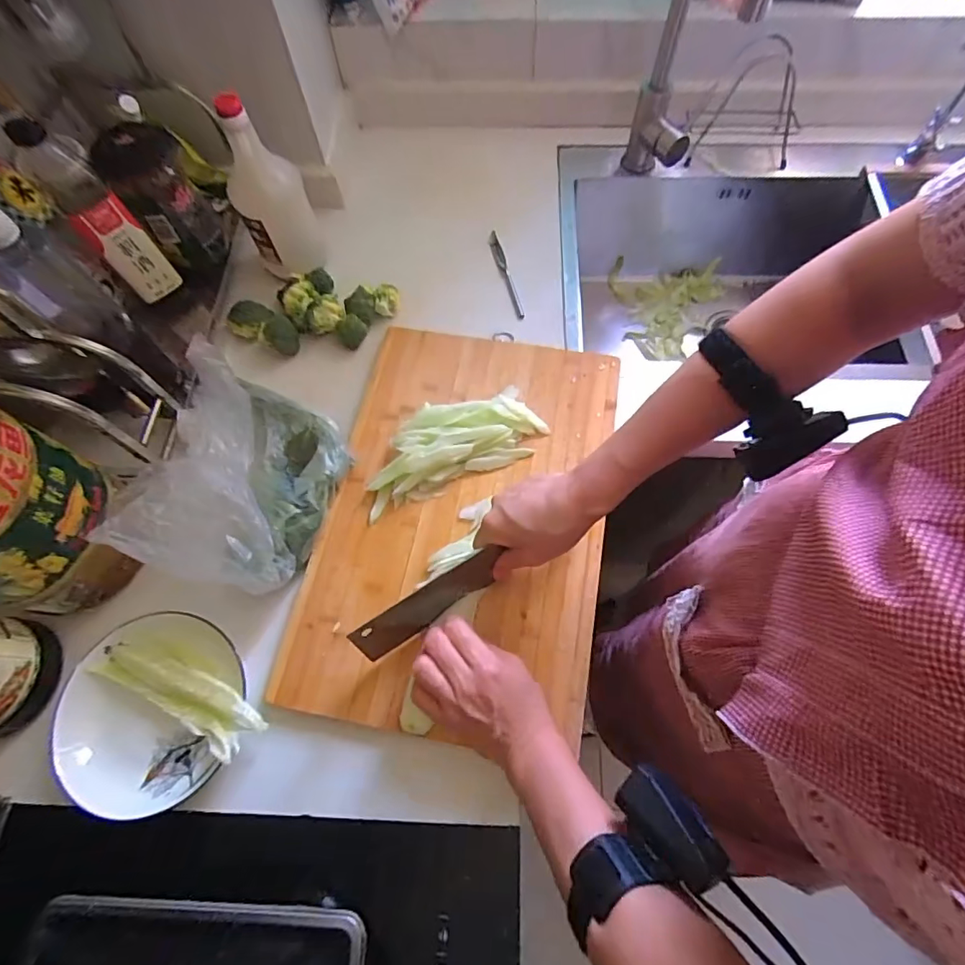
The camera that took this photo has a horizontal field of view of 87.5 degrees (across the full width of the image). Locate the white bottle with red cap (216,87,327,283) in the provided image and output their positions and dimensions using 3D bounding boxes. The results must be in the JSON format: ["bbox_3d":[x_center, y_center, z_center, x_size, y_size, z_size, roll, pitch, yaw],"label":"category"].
[{"bbox_3d":[-0.262,-0.347,0.631,0.088,0.225,0.093,-22,68,-8],"label":"white bottle with red cap"}]

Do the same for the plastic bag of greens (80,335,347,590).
[{"bbox_3d":[-0.256,-0.031,0.540,0.193,0.092,0.273,3,67,3],"label":"plastic bag of greens"}]

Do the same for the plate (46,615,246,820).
[{"bbox_3d":[-0.319,0.211,0.477,0.159,0.051,0.164,-1,67,1],"label":"plate"}]

